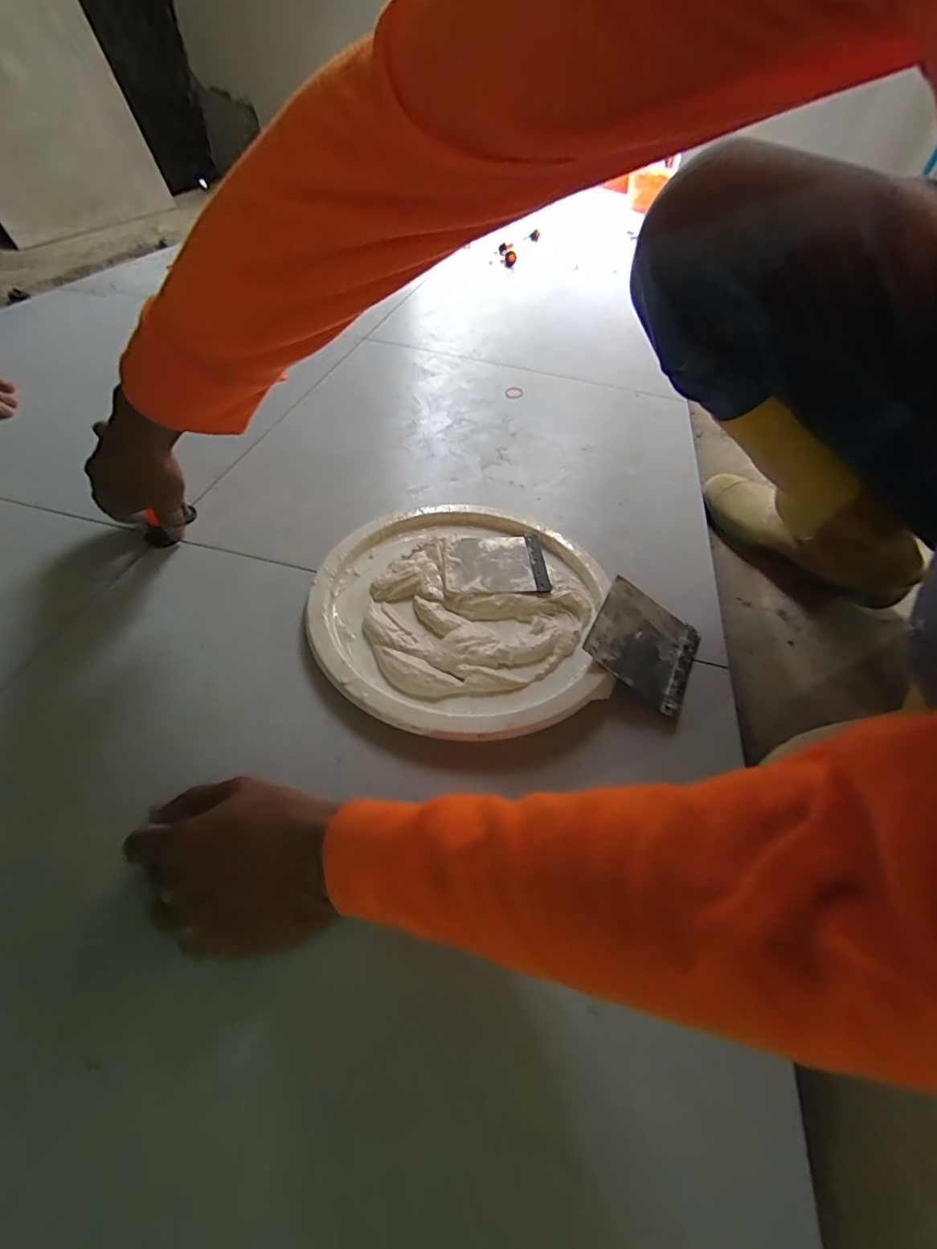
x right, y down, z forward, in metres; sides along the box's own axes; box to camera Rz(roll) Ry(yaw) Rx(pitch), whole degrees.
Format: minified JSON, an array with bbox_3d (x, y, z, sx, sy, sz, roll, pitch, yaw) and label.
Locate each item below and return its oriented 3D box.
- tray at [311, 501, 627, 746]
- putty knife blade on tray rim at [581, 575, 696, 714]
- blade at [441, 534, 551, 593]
[{"bbox_3d":[-0.005,-0.027,0.484,0.273,0.023,0.303,10,48,3],"label":"tray"},{"bbox_3d":[0.169,0.015,0.466,0.105,0.006,0.121,36,52,-2],"label":"putty knife blade on tray rim"},{"bbox_3d":[0.027,-0.066,0.510,0.106,0.004,0.084,-1,52,-6],"label":"blade"}]

